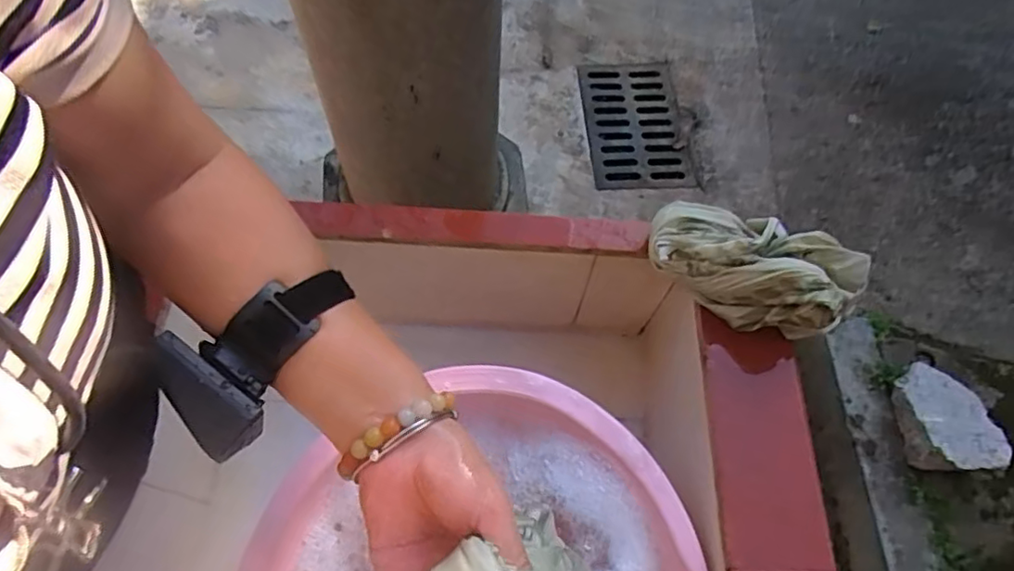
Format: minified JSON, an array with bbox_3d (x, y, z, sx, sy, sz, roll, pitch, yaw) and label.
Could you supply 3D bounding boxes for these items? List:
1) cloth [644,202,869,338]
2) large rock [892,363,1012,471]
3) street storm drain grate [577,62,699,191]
[{"bbox_3d":[0.207,-0.017,0.507,0.170,0.053,0.085,27,65,11],"label":"cloth"},{"bbox_3d":[0.933,0.276,1.264,0.176,0.092,0.220,2,63,-1],"label":"large rock"},{"bbox_3d":[0.373,-0.476,1.811,0.282,0.039,0.437,-4,70,-5],"label":"street storm drain grate"}]

